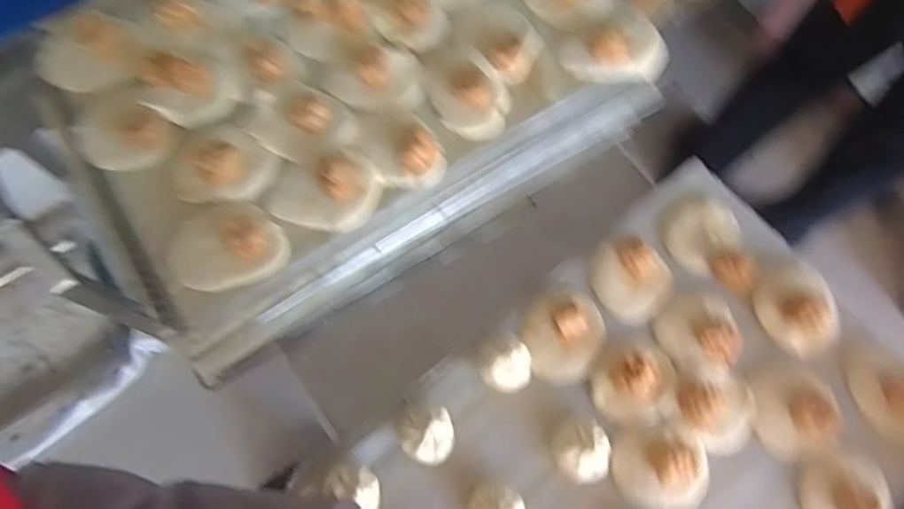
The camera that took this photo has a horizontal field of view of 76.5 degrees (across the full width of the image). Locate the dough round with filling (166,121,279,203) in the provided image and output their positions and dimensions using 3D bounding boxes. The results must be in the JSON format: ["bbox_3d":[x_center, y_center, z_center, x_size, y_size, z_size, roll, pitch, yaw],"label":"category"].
[{"bbox_3d":[-0.238,-0.088,0.591,0.096,0.025,0.085,32,74,9],"label":"dough round with filling"}]

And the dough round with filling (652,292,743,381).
[{"bbox_3d":[0.269,0.083,0.608,0.089,0.038,0.096,-16,73,-7],"label":"dough round with filling"}]

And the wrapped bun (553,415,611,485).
[{"bbox_3d":[0.130,0.193,0.565,0.057,0.041,0.059,0,72,-1],"label":"wrapped bun"}]

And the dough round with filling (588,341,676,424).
[{"bbox_3d":[0.191,0.128,0.591,0.093,0.035,0.083,-14,73,-6],"label":"dough round with filling"}]

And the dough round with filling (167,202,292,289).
[{"bbox_3d":[-0.220,-0.014,0.558,0.108,0.032,0.085,-12,72,-6],"label":"dough round with filling"}]

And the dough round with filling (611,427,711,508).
[{"bbox_3d":[0.212,0.214,0.564,0.095,0.032,0.087,2,71,-1],"label":"dough round with filling"}]

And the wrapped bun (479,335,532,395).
[{"bbox_3d":[0.058,0.116,0.591,0.049,0.045,0.051,0,72,-1],"label":"wrapped bun"}]

